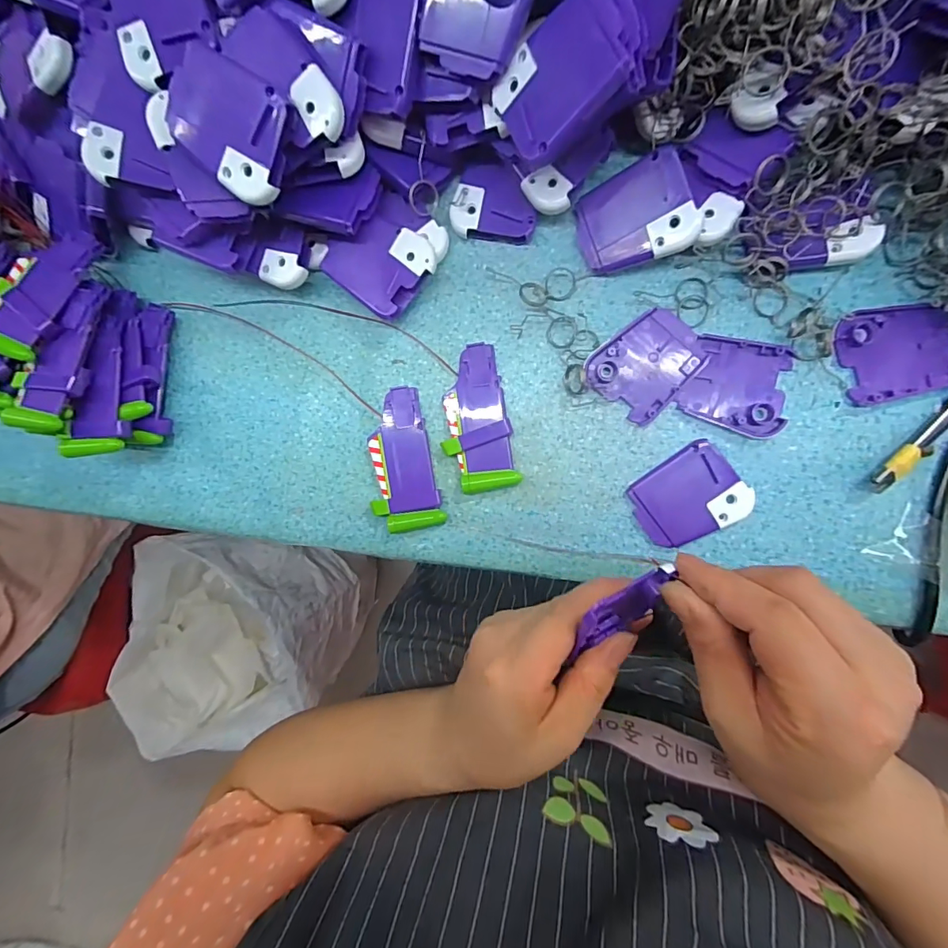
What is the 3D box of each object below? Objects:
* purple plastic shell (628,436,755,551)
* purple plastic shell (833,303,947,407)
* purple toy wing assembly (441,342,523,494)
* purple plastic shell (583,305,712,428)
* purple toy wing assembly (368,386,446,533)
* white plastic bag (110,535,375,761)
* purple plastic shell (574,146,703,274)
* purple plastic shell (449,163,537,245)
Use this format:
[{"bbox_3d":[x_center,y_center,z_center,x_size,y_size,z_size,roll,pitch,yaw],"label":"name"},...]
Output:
[{"bbox_3d":[0.128,0.015,0.285,0.062,0.007,0.051,-37,87,8],"label":"purple plastic shell"},{"bbox_3d":[0.238,-0.069,0.263,0.060,0.006,0.051,-14,91,9],"label":"purple plastic shell"},{"bbox_3d":[0.001,-0.034,0.296,0.041,0.011,0.088,-13,91,9],"label":"purple toy wing assembly"},{"bbox_3d":[0.103,-0.067,0.283,0.050,0.007,0.059,43,98,5],"label":"purple plastic shell"},{"bbox_3d":[-0.048,-0.008,0.304,0.040,0.013,0.089,-12,91,9],"label":"purple toy wing assembly"},{"bbox_3d":[-0.376,0.267,0.773,0.297,0.218,0.330,16,95,7],"label":"white plastic bag"},{"bbox_3d":[0.091,-0.144,0.268,0.062,0.010,0.050,-9,98,32],"label":"purple plastic shell"},{"bbox_3d":[0.012,-0.163,0.285,0.049,0.016,0.041,5,93,8],"label":"purple plastic shell"}]

